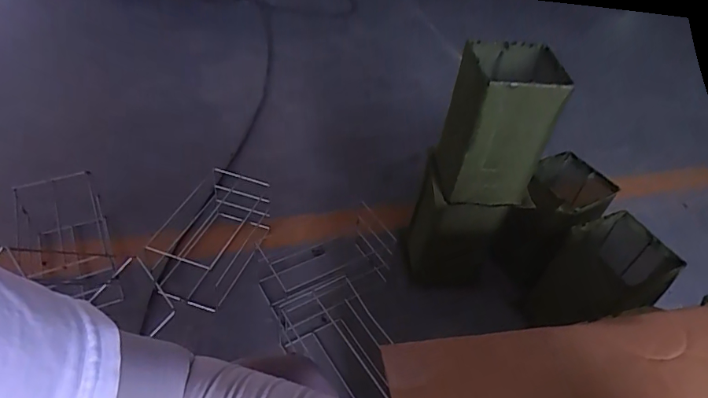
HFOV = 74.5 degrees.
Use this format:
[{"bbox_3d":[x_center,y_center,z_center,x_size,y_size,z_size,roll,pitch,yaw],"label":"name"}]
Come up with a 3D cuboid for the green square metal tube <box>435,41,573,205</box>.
[{"bbox_3d":[0.247,-0.129,0.823,0.157,0.241,0.148,1,44,-6],"label":"green square metal tube"}]

